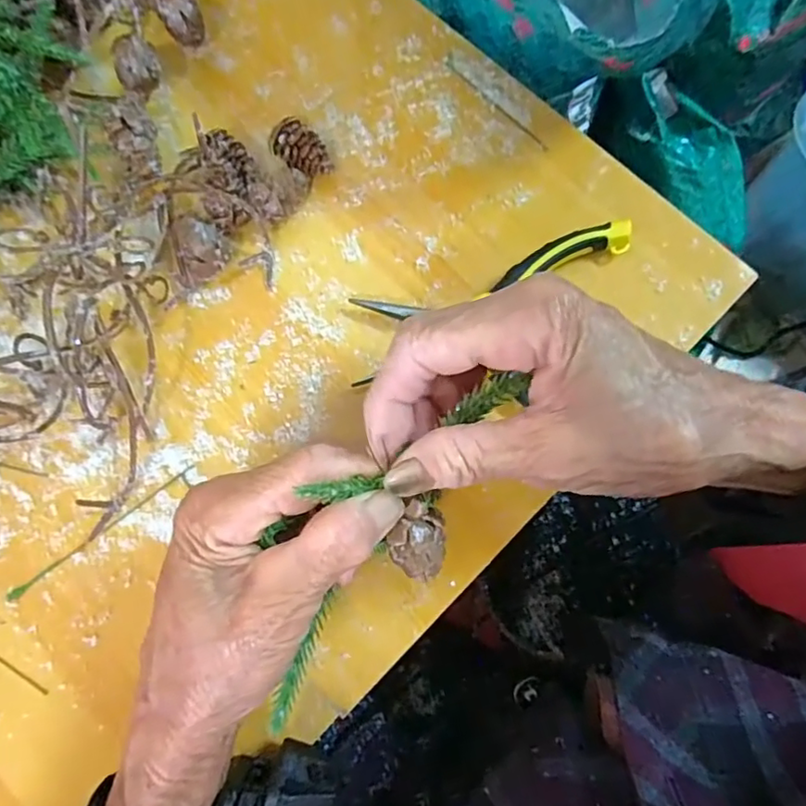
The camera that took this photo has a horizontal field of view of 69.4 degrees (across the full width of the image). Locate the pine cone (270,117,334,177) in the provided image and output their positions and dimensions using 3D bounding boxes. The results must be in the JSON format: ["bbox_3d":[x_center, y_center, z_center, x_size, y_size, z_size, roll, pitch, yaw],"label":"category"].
[{"bbox_3d":[-0.052,-0.131,0.306,0.031,0.020,0.020,33,81,7],"label":"pine cone"}]

